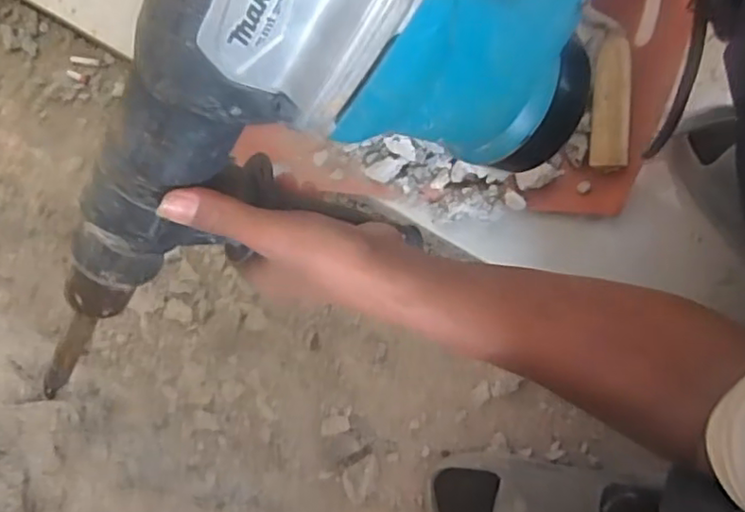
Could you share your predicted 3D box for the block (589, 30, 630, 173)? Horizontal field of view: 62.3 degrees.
[{"bbox_3d":[0.222,-0.143,0.578,0.031,0.023,0.123,0,97,-1],"label":"block"}]

